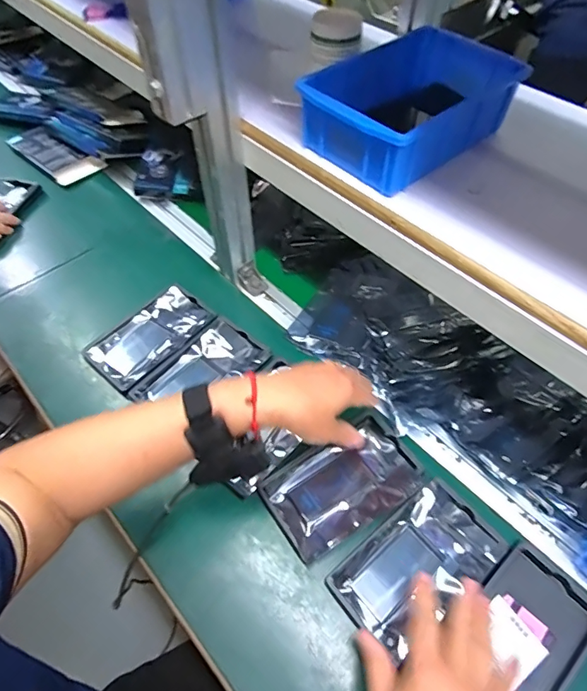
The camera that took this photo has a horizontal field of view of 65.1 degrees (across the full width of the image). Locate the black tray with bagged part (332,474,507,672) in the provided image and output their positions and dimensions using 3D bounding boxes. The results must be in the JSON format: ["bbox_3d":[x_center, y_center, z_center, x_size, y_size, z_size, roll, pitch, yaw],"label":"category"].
[{"bbox_3d":[0.119,0.210,0.439,0.151,0.018,0.091,-32,60,-22],"label":"black tray with bagged part"}]

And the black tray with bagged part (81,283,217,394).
[{"bbox_3d":[-0.188,-0.014,0.608,0.093,0.012,0.158,36,61,23],"label":"black tray with bagged part"}]

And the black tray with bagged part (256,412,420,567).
[{"bbox_3d":[0.053,0.147,0.487,0.154,0.015,0.095,-30,59,-20],"label":"black tray with bagged part"}]

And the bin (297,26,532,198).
[{"bbox_3d":[0.109,-0.237,0.455,0.197,0.062,0.137,-34,61,-23],"label":"bin"}]

